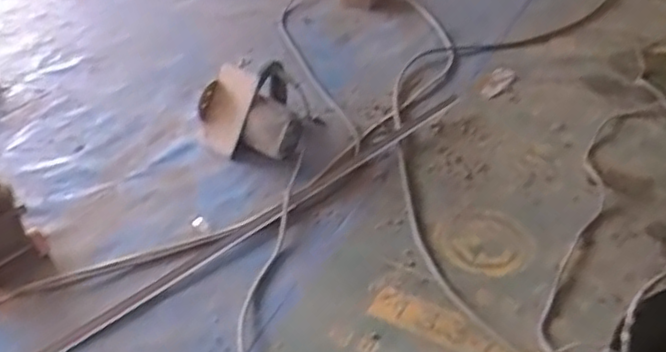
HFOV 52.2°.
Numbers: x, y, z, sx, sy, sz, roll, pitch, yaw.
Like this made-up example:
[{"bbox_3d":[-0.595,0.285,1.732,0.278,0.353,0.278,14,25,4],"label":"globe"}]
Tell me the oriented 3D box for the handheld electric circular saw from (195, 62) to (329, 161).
[{"bbox_3d":[-0.158,-0.132,1.344,0.212,0.136,0.159,10,38,13],"label":"handheld electric circular saw"}]

